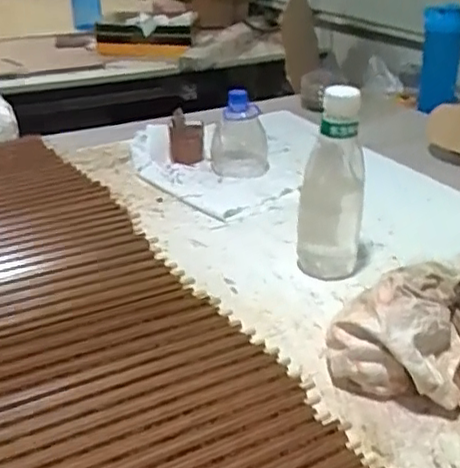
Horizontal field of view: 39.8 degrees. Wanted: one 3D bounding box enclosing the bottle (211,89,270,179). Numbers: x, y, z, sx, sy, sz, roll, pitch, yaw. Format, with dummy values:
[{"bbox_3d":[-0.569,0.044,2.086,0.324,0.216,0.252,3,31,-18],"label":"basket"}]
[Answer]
[{"bbox_3d":[0.016,-0.166,1.034,0.092,0.122,0.093,2,29,1],"label":"bottle"}]

